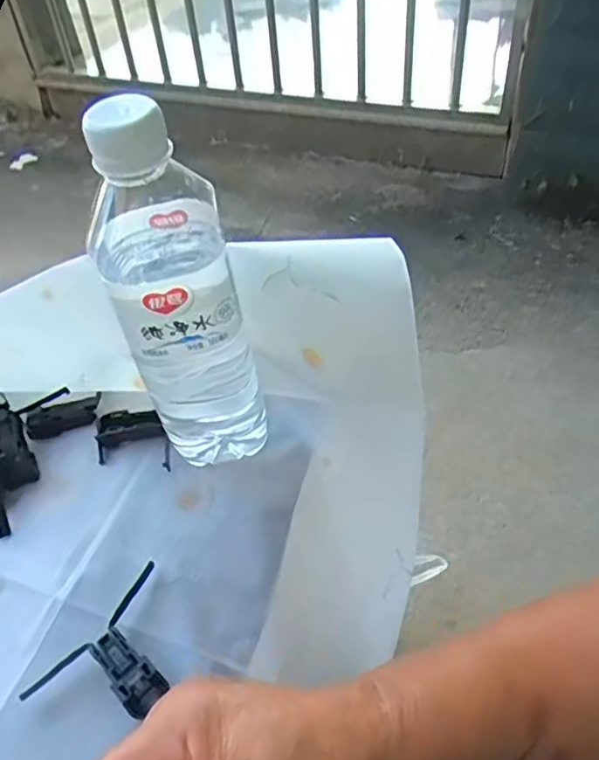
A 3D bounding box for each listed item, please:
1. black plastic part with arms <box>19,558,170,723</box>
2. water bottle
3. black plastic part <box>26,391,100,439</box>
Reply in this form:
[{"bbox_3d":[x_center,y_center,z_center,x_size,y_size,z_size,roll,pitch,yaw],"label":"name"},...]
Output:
[{"bbox_3d":[-0.086,0.136,0.312,0.049,0.013,0.079,27,57,26],"label":"black plastic part with arms"},{"bbox_3d":[-0.062,-0.038,0.329,0.062,0.211,0.068,-17,49,-9],"label":"water bottle"},{"bbox_3d":[-0.156,0.025,0.420,0.049,0.010,0.021,-20,50,-12],"label":"black plastic part"}]

